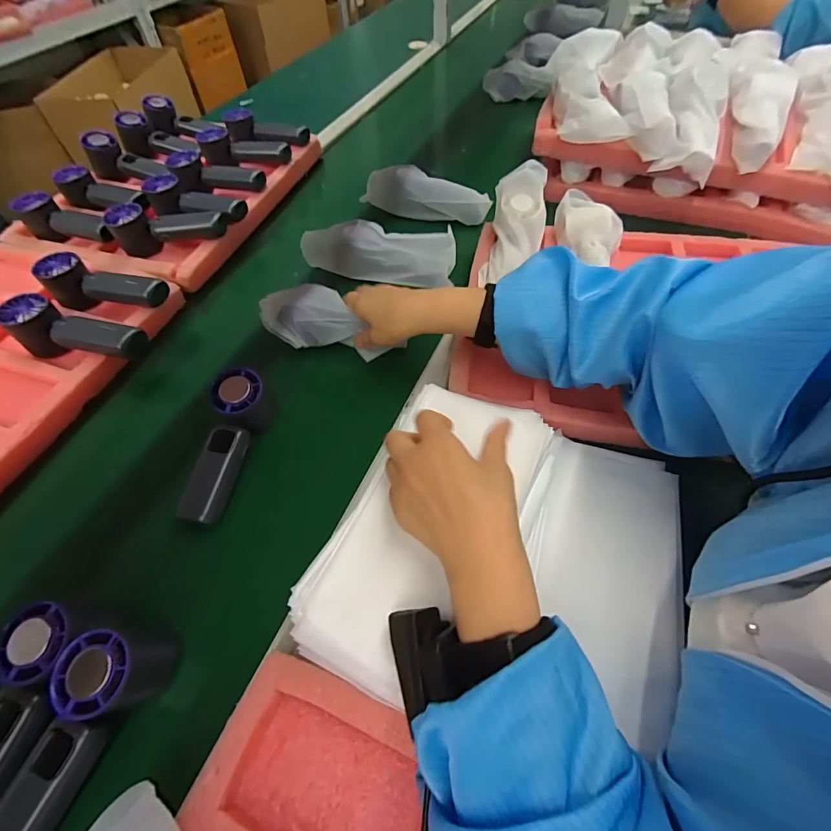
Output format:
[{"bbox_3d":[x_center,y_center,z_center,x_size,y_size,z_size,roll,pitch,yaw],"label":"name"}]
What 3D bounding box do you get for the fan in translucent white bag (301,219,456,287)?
[{"bbox_3d":[-0.051,-0.226,0.583,0.206,0.051,0.070,5,55,6],"label":"fan in translucent white bag"}]

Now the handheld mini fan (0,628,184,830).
[{"bbox_3d":[-0.233,0.222,0.282,0.045,0.060,0.150,17,57,14],"label":"handheld mini fan"}]

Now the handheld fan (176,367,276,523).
[{"bbox_3d":[-0.184,0.025,0.412,0.041,0.054,0.148,5,55,6],"label":"handheld fan"}]

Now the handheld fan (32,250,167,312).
[{"bbox_3d":[-0.388,-0.162,0.523,0.145,0.046,0.056,11,56,10],"label":"handheld fan"}]

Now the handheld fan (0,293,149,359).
[{"bbox_3d":[-0.389,-0.094,0.491,0.152,0.047,0.055,12,55,-5],"label":"handheld fan"}]

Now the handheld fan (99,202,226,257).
[{"bbox_3d":[-0.349,-0.271,0.598,0.153,0.044,0.056,-13,55,-7],"label":"handheld fan"}]

